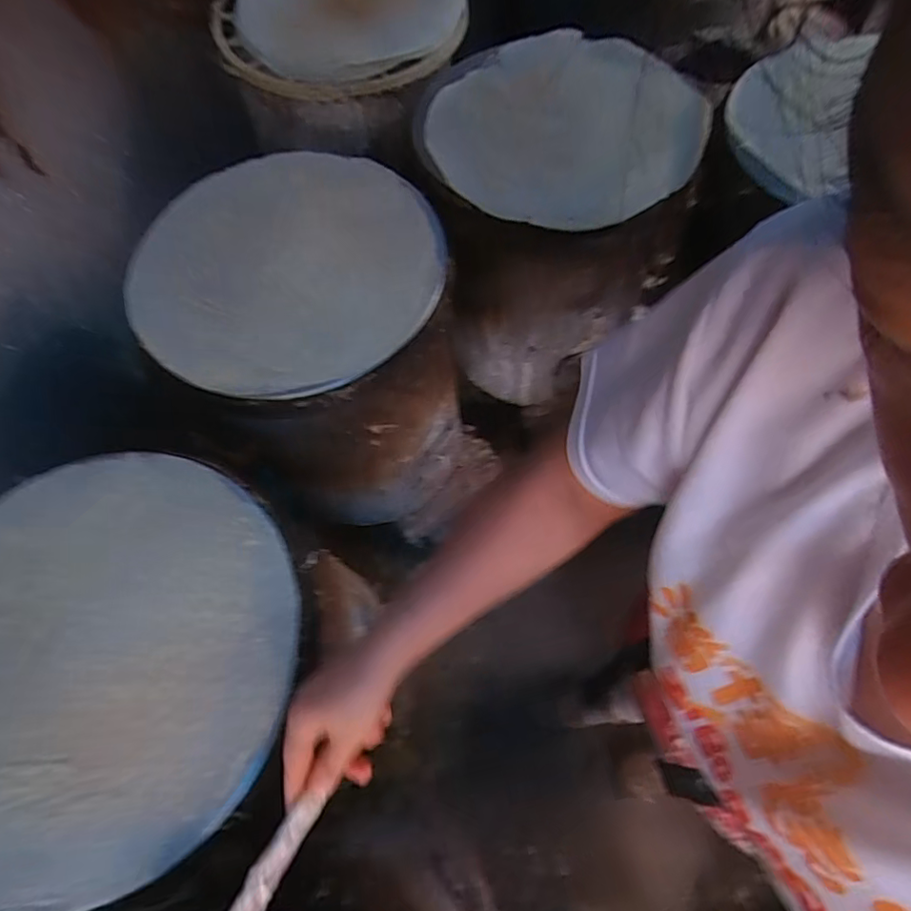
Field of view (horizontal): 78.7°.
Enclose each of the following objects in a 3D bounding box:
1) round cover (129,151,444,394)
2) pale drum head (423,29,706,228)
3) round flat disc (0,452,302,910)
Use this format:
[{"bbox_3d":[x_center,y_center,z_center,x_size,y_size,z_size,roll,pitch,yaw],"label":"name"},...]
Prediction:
[{"bbox_3d":[-0.197,-0.227,0.655,0.345,0.033,0.346,-2,64,3],"label":"round cover"},{"bbox_3d":[0.143,-0.424,0.715,0.322,0.049,0.307,-1,65,1],"label":"pale drum head"},{"bbox_3d":[-0.319,0.168,0.480,0.353,0.028,0.354,-10,64,-1],"label":"round flat disc"}]

